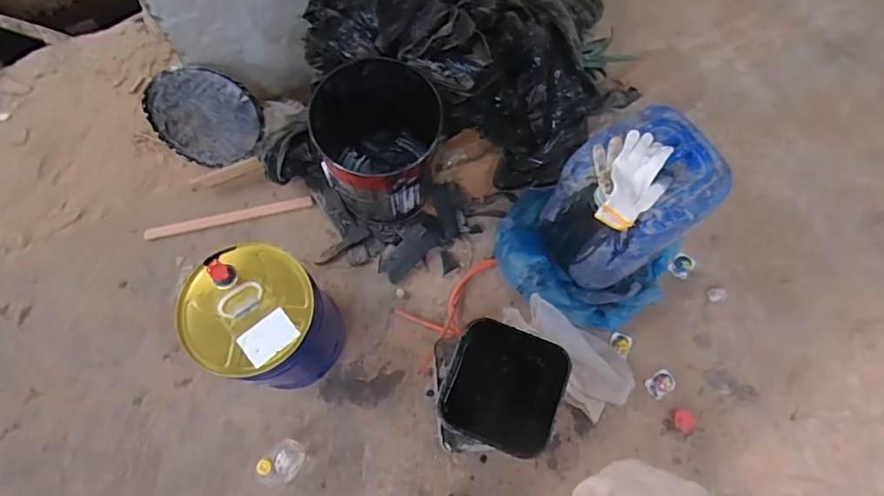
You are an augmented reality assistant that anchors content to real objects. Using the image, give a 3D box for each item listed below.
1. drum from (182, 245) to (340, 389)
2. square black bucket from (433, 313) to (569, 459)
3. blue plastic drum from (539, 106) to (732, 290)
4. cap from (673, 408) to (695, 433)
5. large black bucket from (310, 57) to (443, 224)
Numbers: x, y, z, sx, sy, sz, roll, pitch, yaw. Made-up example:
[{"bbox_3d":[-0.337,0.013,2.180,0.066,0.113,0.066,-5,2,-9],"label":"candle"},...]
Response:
[{"bbox_3d":[-0.373,0.169,1.132,0.239,0.361,0.247,33,73,10],"label":"drum"},{"bbox_3d":[0.118,0.259,0.954,0.202,0.156,0.213,21,71,6],"label":"square black bucket"},{"bbox_3d":[0.427,-0.105,1.189,0.303,0.338,0.267,-34,75,-13],"label":"blue plastic drum"},{"bbox_3d":[0.596,0.424,1.243,0.050,0.016,0.053,0,71,1],"label":"cap"},{"bbox_3d":[-0.159,-0.248,1.277,0.287,0.347,0.306,1,70,-1],"label":"large black bucket"}]

